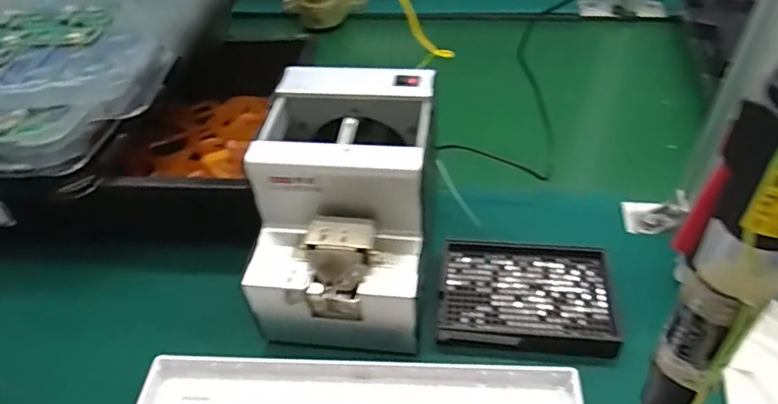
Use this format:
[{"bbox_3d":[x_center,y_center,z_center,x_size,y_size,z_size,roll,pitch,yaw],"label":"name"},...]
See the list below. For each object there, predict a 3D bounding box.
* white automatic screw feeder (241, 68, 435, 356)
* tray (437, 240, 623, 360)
[{"bbox_3d":[-0.030,0.003,0.432,0.126,0.136,0.172,4,45,8],"label":"white automatic screw feeder"},{"bbox_3d":[0.111,0.074,0.451,0.135,0.019,0.098,4,45,8],"label":"tray"}]

